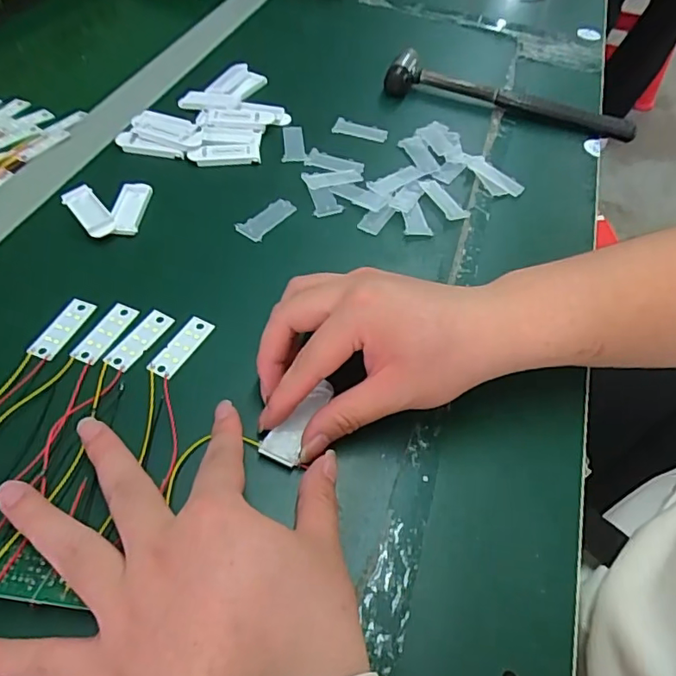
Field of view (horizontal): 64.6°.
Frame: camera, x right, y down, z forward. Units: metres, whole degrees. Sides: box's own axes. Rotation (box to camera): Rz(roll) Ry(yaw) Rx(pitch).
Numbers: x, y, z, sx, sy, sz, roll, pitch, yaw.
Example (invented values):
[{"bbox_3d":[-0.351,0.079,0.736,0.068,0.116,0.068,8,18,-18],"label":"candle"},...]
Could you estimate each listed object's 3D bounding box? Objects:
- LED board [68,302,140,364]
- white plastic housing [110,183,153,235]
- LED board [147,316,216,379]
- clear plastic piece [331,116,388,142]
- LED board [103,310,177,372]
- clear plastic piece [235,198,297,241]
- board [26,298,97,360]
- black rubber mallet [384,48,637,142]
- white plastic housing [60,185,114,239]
[{"bbox_3d":[-0.141,-0.005,0.324,0.016,0.004,0.045,20,53,10],"label":"LED board"},{"bbox_3d":[-0.152,-0.096,0.389,0.021,0.010,0.055,3,52,-3],"label":"white plastic housing"},{"bbox_3d":[-0.094,0.004,0.322,0.017,0.004,0.045,25,54,14],"label":"LED board"},{"bbox_3d":[0.021,-0.187,0.480,0.049,0.005,0.016,17,53,8],"label":"clear plastic piece"},{"bbox_3d":[-0.120,0.000,0.323,0.016,0.004,0.045,26,55,15],"label":"LED board"},{"bbox_3d":[-0.053,-0.090,0.402,0.019,0.007,0.048,33,57,20],"label":"clear plastic piece"},{"bbox_3d":[-0.167,-0.007,0.323,0.018,0.004,0.045,18,53,9],"label":"board"},{"bbox_3d":[0.166,-0.236,0.519,0.235,0.028,0.043,14,52,6],"label":"black rubber mallet"},{"bbox_3d":[-0.179,-0.092,0.384,0.020,0.009,0.058,-32,61,-26],"label":"white plastic housing"}]

